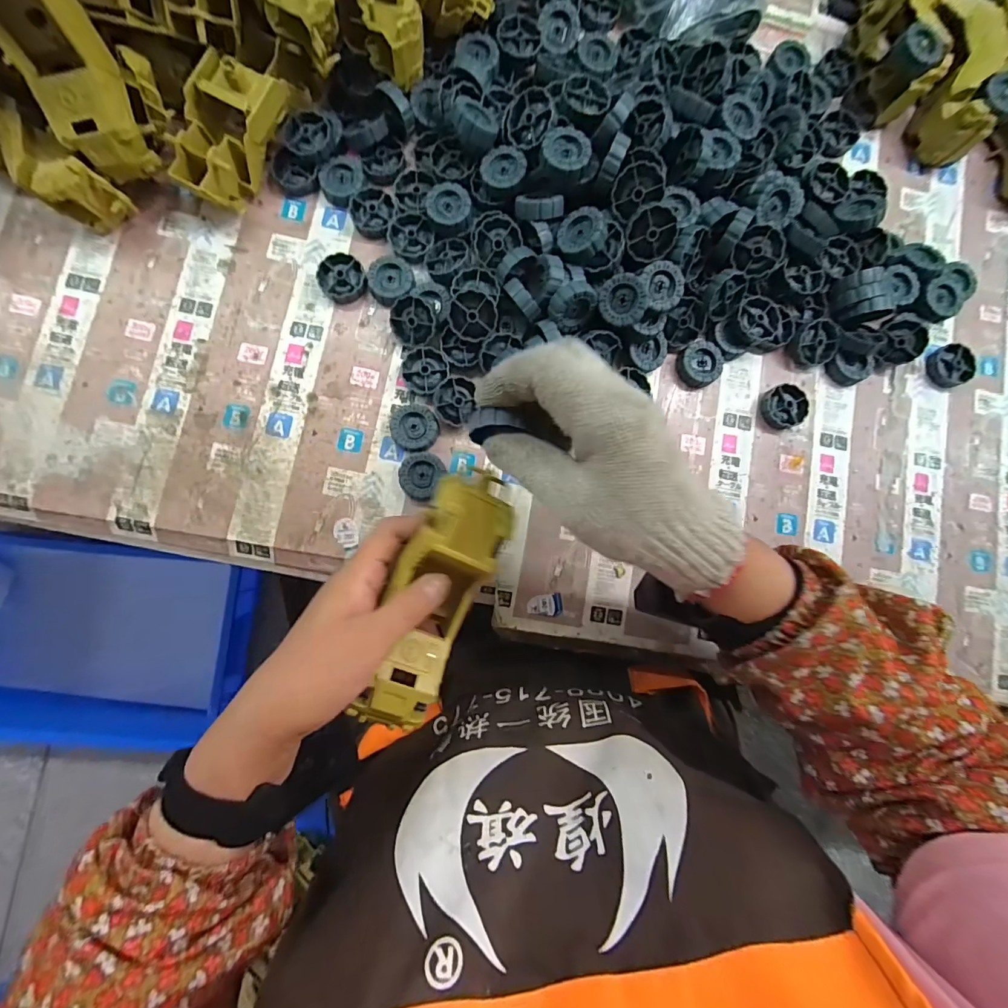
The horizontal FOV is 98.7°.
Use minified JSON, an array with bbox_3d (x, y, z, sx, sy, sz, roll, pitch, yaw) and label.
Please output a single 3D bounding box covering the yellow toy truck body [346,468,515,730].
[{"bbox_3d":[-0.043,0.058,0.284,0.060,0.051,0.164,19,87,-1],"label":"yellow toy truck body"}]

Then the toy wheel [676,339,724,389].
[{"bbox_3d":[0.174,-0.125,0.384,0.040,0.012,0.037,0,86,-4],"label":"toy wheel"}]

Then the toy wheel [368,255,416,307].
[{"bbox_3d":[-0.095,-0.189,0.367,0.038,0.014,0.036,0,86,-4],"label":"toy wheel"}]

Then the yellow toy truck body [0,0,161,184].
[{"bbox_3d":[-0.308,-0.315,0.280,0.055,0.166,0.055,-20,58,-3],"label":"yellow toy truck body"}]

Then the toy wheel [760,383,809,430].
[{"bbox_3d":[0.252,-0.088,0.388,0.041,0.012,0.039,0,86,-4],"label":"toy wheel"}]

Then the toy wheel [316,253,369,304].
[{"bbox_3d":[-0.137,-0.191,0.368,0.038,0.011,0.039,0,86,-4],"label":"toy wheel"}]

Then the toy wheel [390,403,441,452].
[{"bbox_3d":[-0.073,-0.062,0.360,0.037,0.012,0.038,0,86,-4],"label":"toy wheel"}]

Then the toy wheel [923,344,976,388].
[{"bbox_3d":[0.421,-0.130,0.407,0.042,0.012,0.038,-18,88,-3],"label":"toy wheel"}]

